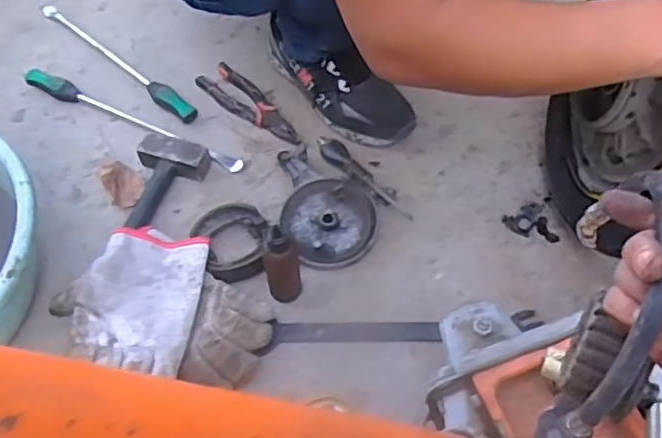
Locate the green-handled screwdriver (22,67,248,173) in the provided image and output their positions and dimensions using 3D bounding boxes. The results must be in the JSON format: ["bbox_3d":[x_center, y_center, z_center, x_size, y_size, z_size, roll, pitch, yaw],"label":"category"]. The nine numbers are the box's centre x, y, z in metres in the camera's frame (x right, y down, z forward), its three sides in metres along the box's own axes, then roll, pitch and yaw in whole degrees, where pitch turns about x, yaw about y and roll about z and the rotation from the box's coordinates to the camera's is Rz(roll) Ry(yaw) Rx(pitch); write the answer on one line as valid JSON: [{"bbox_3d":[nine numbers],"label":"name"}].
[{"bbox_3d":[-0.287,-0.145,0.906,0.362,0.037,0.031,23,63,14],"label":"green-handled screwdriver"}]

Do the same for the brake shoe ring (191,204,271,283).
[{"bbox_3d":[-0.119,0.030,0.795,0.086,0.028,0.103,-25,63,-12],"label":"brake shoe ring"}]

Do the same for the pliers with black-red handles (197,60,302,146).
[{"bbox_3d":[-0.117,-0.165,0.926,0.190,0.012,0.058,41,69,21],"label":"pliers with black-red handles"}]

